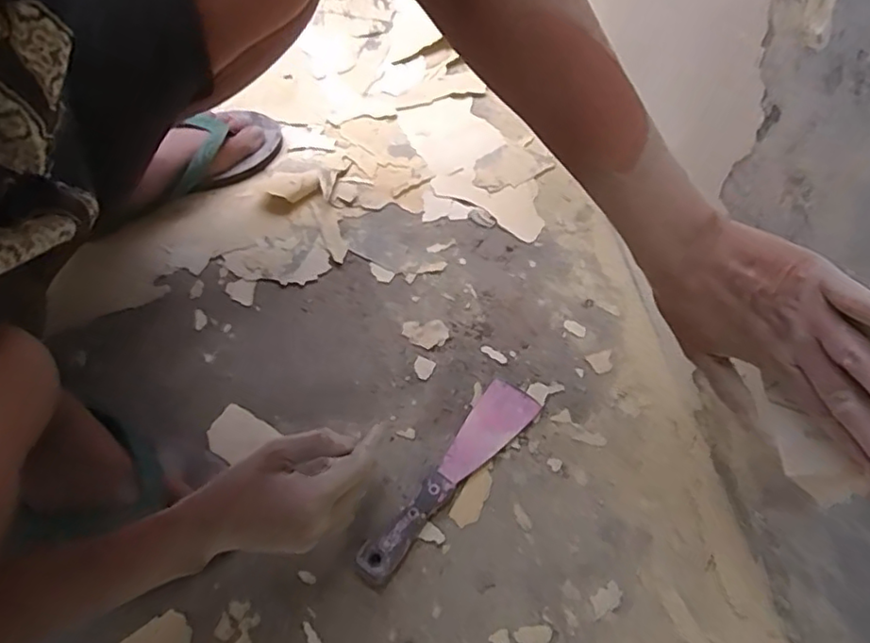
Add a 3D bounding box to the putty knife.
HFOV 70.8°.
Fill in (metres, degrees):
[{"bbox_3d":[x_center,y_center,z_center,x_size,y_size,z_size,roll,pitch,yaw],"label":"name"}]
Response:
[{"bbox_3d":[0.015,0.129,0.507,0.045,0.017,0.200,33,66,18],"label":"putty knife"}]

